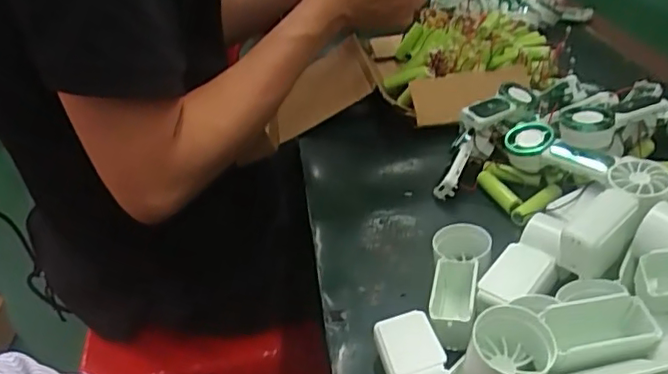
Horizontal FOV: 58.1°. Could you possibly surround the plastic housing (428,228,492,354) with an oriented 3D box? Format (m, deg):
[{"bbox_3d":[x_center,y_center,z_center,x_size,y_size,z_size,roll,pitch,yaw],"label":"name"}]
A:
[{"bbox_3d":[0.083,0.064,0.402,0.037,0.029,0.096,3,33,16],"label":"plastic housing"}]

